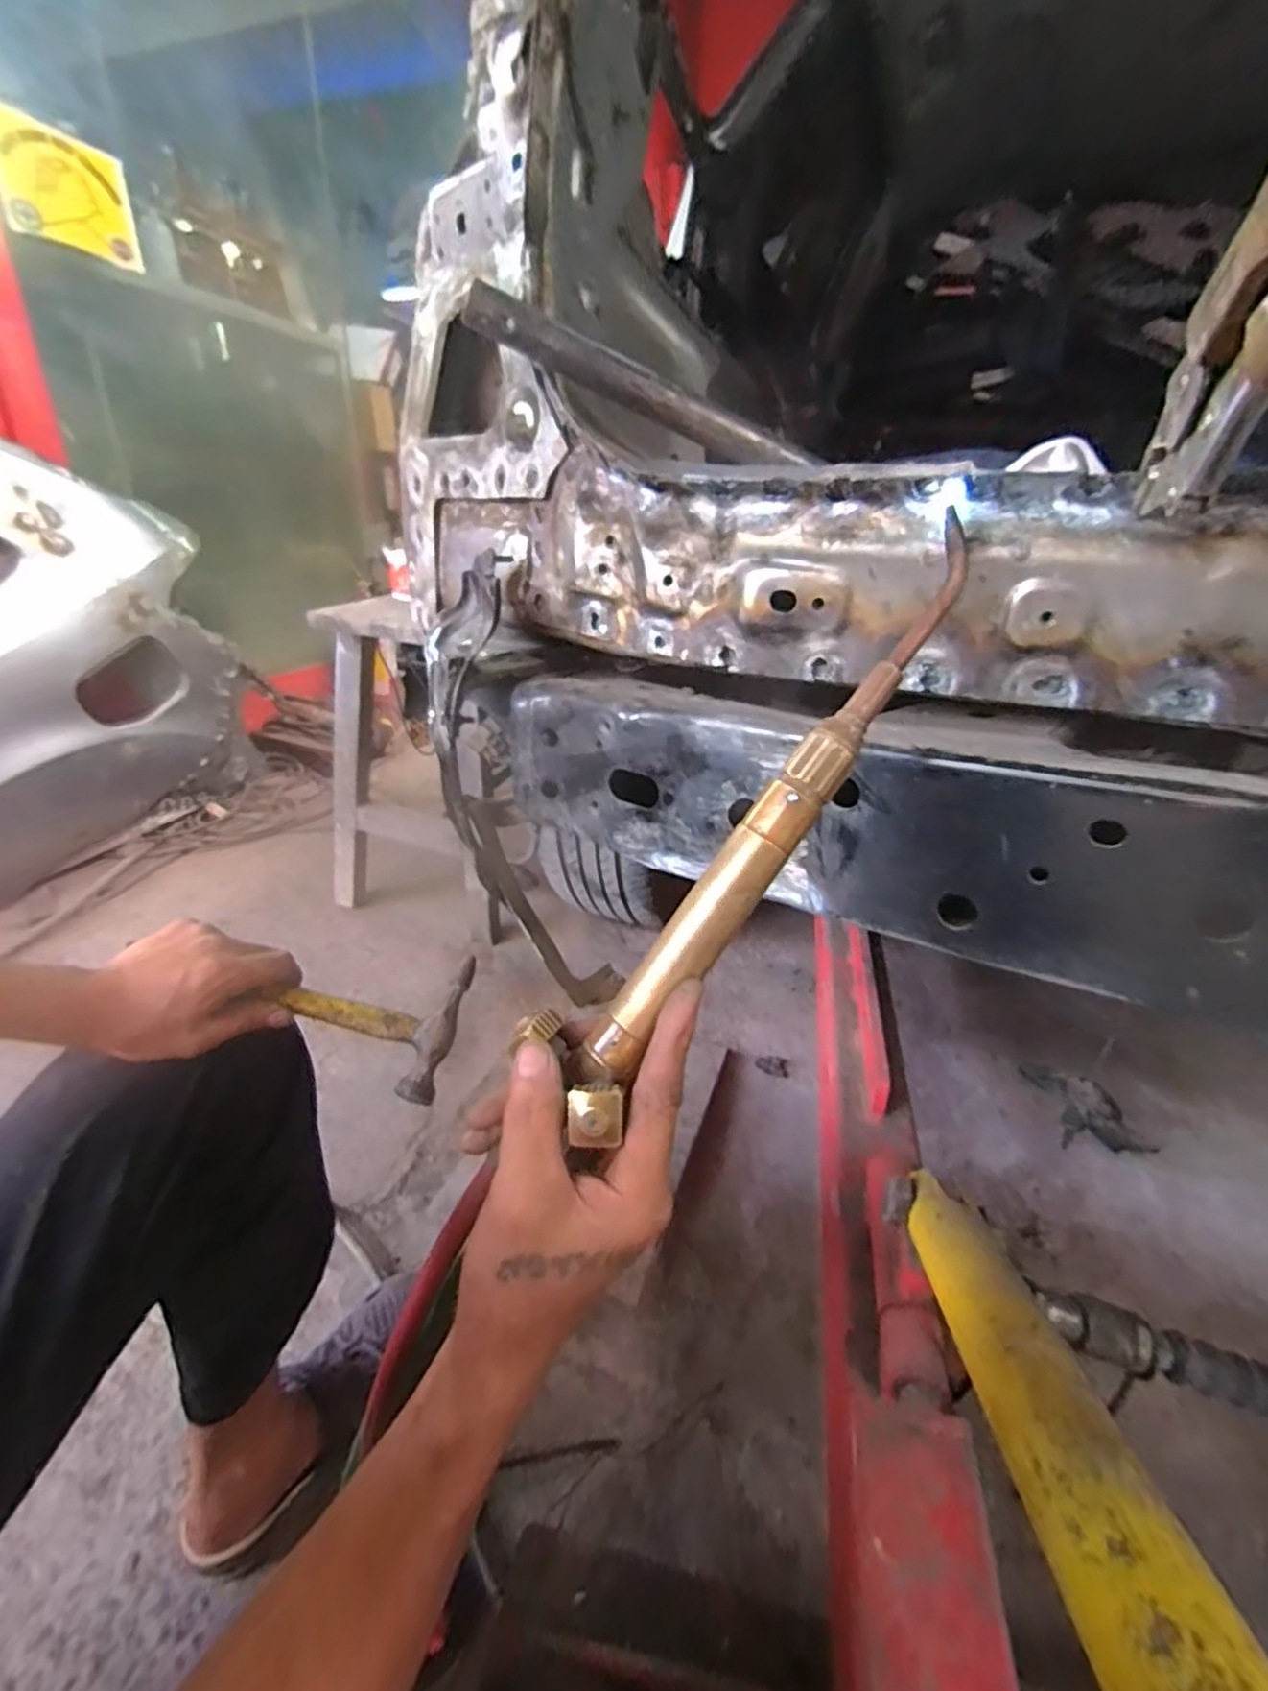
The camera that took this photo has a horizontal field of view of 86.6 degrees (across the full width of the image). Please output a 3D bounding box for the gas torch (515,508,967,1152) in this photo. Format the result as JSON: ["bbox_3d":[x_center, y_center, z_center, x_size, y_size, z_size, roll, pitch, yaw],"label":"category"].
[{"bbox_3d":[0.059,-0.010,0.296,0.054,0.300,0.031,35,-3,43],"label":"gas torch"}]

